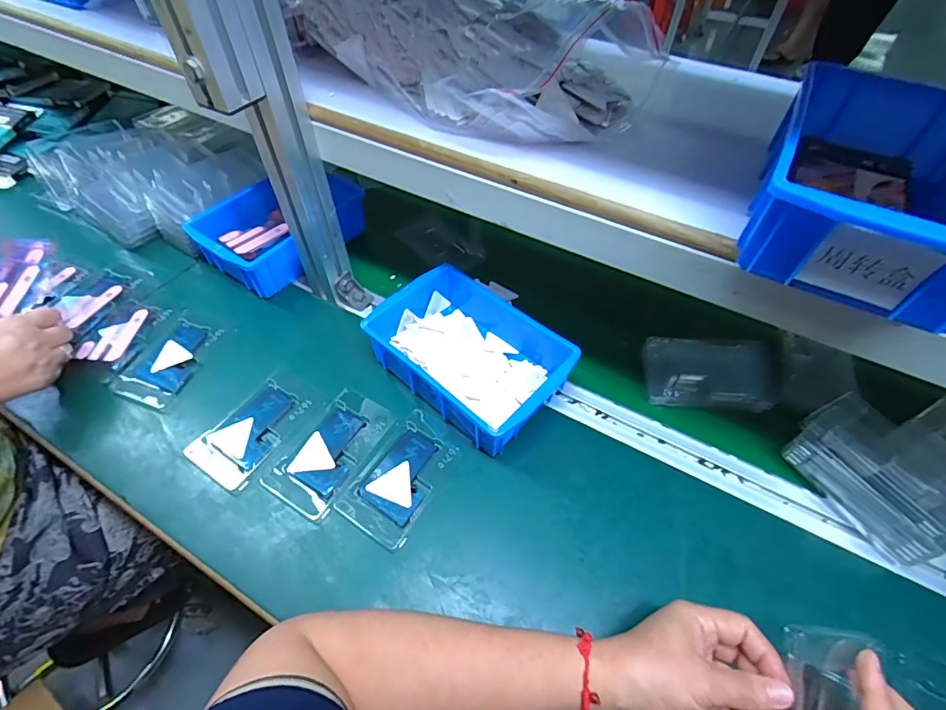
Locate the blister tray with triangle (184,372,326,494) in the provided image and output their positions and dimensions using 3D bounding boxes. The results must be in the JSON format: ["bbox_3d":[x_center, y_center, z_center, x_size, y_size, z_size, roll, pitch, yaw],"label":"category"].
[{"bbox_3d":[-0.222,0.073,0.477,0.075,0.006,0.122,30,57,20],"label":"blister tray with triangle"}]

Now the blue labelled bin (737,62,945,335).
[{"bbox_3d":[0.267,-0.111,0.308,0.130,0.064,0.201,25,55,17],"label":"blue labelled bin"}]

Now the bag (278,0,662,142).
[{"bbox_3d":[-0.005,-0.302,0.443,0.323,0.073,0.189,36,59,23],"label":"bag"}]

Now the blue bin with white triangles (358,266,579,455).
[{"bbox_3d":[-0.001,-0.001,0.505,0.201,0.070,0.139,37,59,24],"label":"blue bin with white triangles"}]

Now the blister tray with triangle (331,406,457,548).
[{"bbox_3d":[-0.066,0.117,0.452,0.070,0.008,0.124,29,57,19],"label":"blister tray with triangle"}]

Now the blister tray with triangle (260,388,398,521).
[{"bbox_3d":[-0.141,0.095,0.468,0.073,0.009,0.126,27,56,18],"label":"blister tray with triangle"}]

